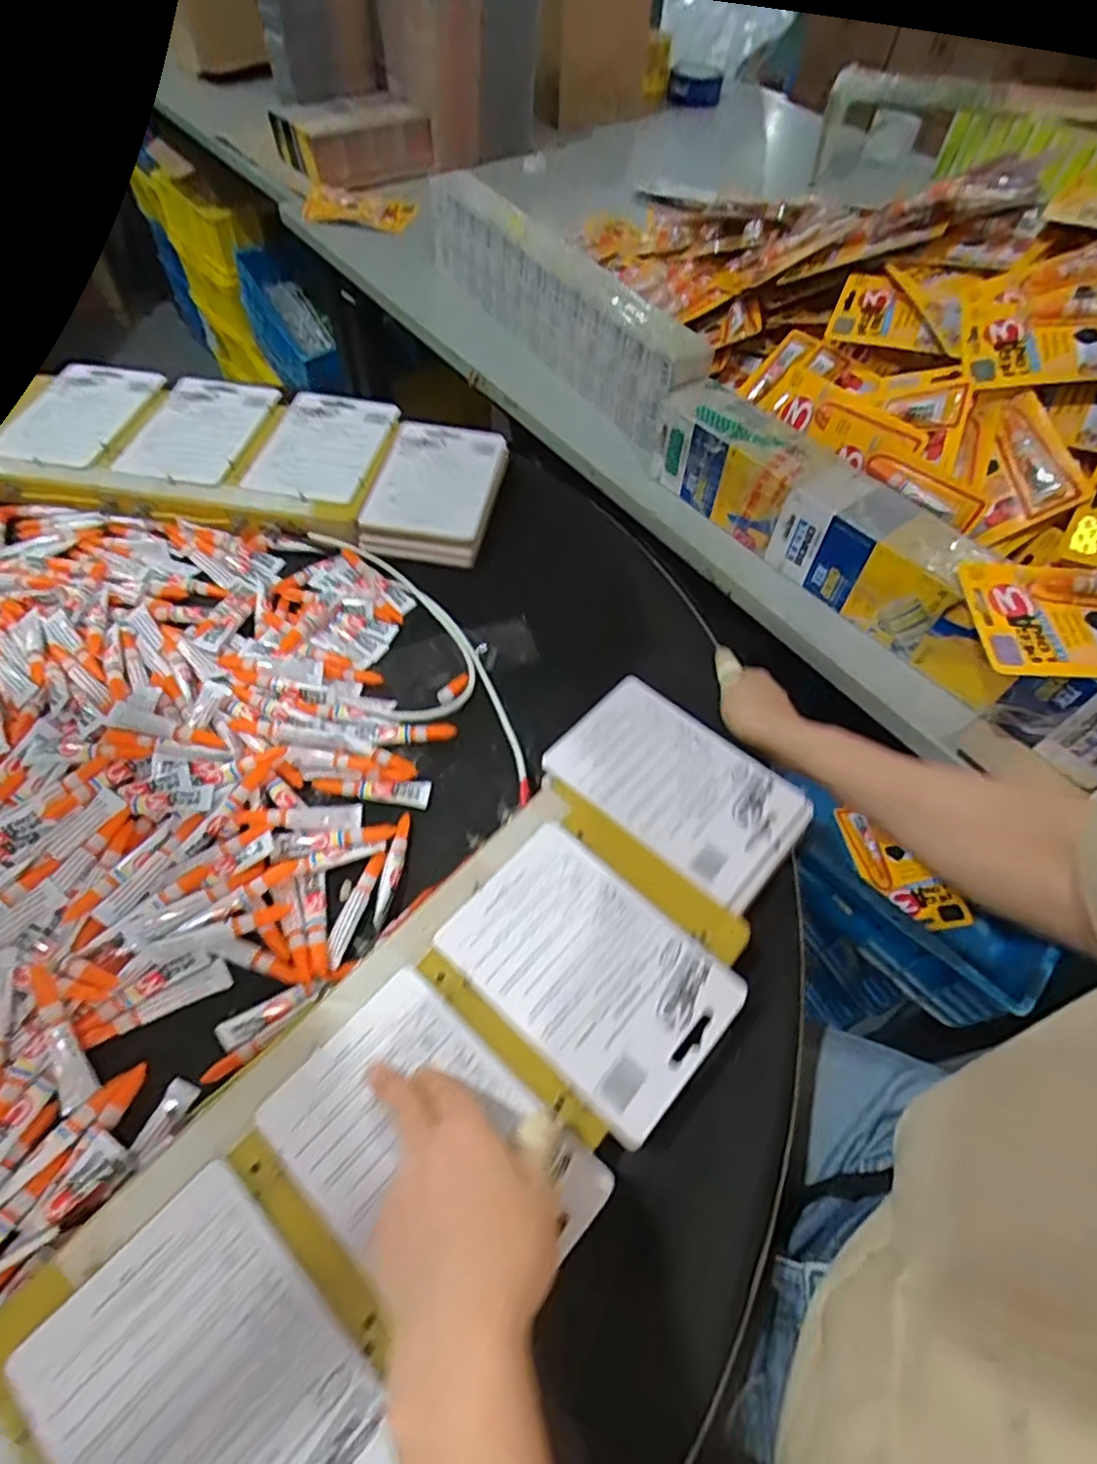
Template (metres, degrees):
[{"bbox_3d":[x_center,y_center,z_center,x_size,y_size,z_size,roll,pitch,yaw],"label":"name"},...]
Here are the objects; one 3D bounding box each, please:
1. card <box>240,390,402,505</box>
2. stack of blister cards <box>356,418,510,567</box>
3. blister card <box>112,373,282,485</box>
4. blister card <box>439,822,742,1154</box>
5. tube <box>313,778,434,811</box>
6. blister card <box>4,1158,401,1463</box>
[{"bbox_3d":[-0.231,-0.297,0.697,0.122,0.013,0.169,9,58,2],"label":"card"},{"bbox_3d":[-0.113,-0.248,0.691,0.118,0.028,0.176,9,57,4],"label":"stack of blister cards"},{"bbox_3d":[-0.363,-0.319,0.705,0.126,0.009,0.171,10,58,2],"label":"blister card"},{"bbox_3d":[0.026,0.142,0.417,0.162,0.005,0.113,39,65,20],"label":"blister card"},{"bbox_3d":[-0.133,0.042,0.516,0.087,0.008,0.022,6,57,2],"label":"tube"},{"bbox_3d":[-0.149,0.300,0.304,0.162,0.006,0.111,39,64,22],"label":"blister card"}]

